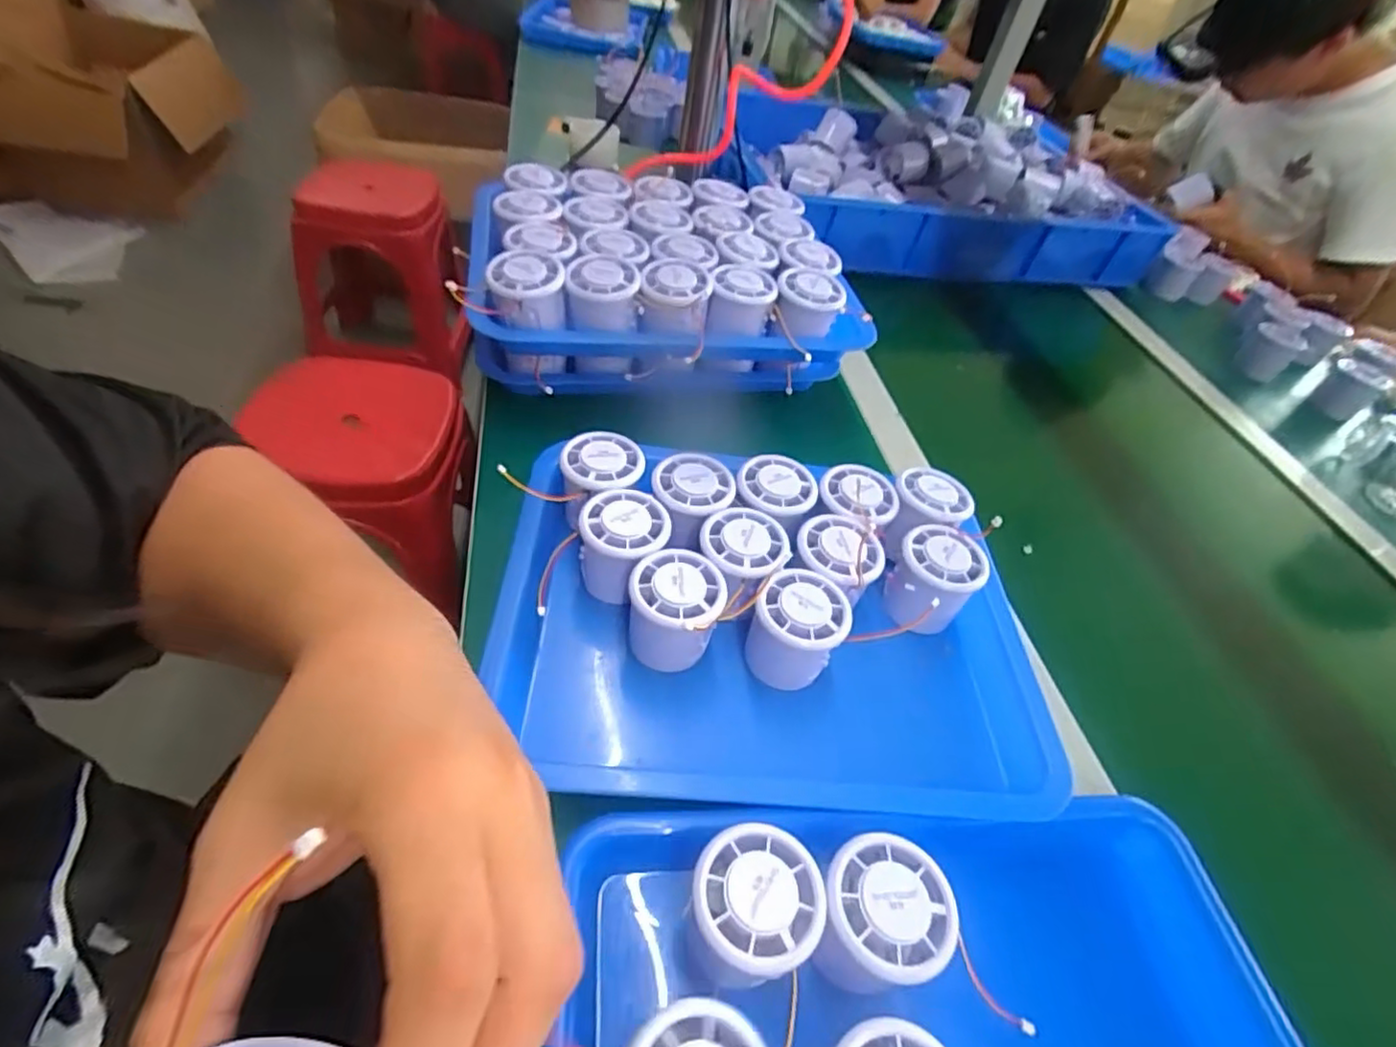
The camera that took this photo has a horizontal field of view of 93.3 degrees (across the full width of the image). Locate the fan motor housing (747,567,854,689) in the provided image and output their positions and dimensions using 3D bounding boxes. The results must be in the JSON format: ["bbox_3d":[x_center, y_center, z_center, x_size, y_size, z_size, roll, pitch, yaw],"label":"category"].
[{"bbox_3d":[0.060,0.066,0.405,0.053,0.058,0.054,6,46,-7],"label":"fan motor housing"}]

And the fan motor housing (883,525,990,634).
[{"bbox_3d":[0.157,0.040,0.447,0.056,0.054,0.063,32,48,17],"label":"fan motor housing"}]

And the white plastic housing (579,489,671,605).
[{"bbox_3d":[-0.050,0.016,0.429,0.056,0.054,0.058,10,46,-4],"label":"white plastic housing"}]

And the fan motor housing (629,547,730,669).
[{"bbox_3d":[-0.014,0.055,0.403,0.053,0.057,0.054,6,46,-7],"label":"fan motor housing"}]

